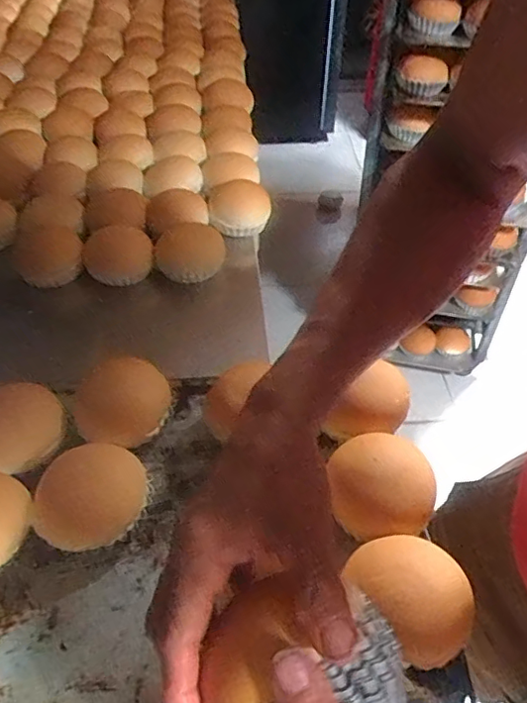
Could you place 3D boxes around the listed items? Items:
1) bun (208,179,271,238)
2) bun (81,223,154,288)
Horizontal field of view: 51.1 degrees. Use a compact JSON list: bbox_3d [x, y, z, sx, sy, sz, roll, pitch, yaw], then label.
[{"bbox_3d":[-0.035,-0.213,0.818,0.092,0.045,0.093,-2,46,-3],"label":"bun"},{"bbox_3d":[-0.195,-0.128,0.740,0.081,0.053,0.081,0,46,0],"label":"bun"}]

